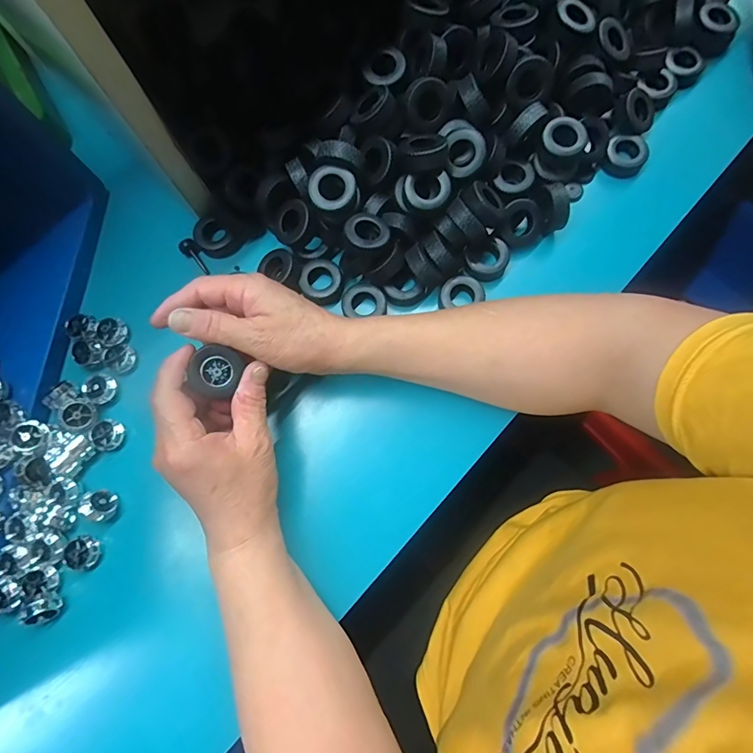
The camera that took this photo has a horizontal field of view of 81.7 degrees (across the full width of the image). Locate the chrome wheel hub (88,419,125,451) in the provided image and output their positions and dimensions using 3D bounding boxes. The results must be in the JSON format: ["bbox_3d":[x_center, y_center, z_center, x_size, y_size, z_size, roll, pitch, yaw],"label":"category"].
[{"bbox_3d":[-0.213,0.046,0.345,0.020,0.011,0.024,15,78,3],"label":"chrome wheel hub"}]

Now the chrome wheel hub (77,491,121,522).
[{"bbox_3d":[-0.209,0.099,0.329,0.017,0.024,0.023,-33,62,33],"label":"chrome wheel hub"}]

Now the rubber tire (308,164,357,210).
[{"bbox_3d":[-0.036,-0.148,0.348,0.036,0.020,0.033,0,77,-1],"label":"rubber tire"}]

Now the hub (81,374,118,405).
[{"bbox_3d":[-0.222,0.010,0.352,0.021,0.014,0.021,0,77,-1],"label":"hub"}]

